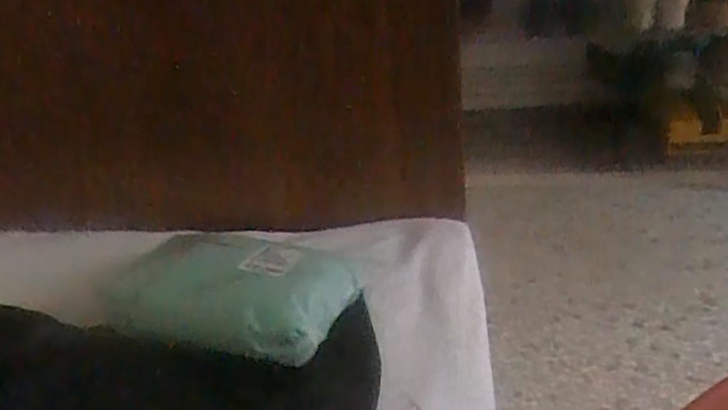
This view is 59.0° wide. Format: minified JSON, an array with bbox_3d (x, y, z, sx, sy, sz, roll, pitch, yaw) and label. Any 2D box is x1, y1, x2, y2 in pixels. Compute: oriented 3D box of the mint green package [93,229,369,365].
[{"bbox_3d":[-0.129,0.080,0.591,0.229,0.066,0.134,6,34,21],"label":"mint green package"}]

